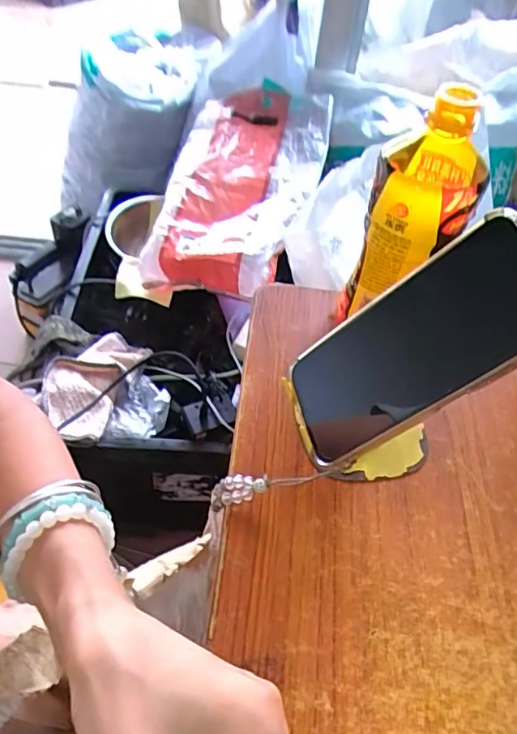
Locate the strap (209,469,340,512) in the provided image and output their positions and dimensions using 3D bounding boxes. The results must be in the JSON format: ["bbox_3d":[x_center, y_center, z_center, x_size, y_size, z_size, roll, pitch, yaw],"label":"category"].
[{"bbox_3d":[0.007,0.075,0.335,0.083,0.012,0.015,-13,48,13],"label":"strap"}]

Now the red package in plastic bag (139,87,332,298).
[{"bbox_3d":[-0.026,-0.311,0.869,0.252,0.069,0.433,4,57,10],"label":"red package in plastic bag"}]

